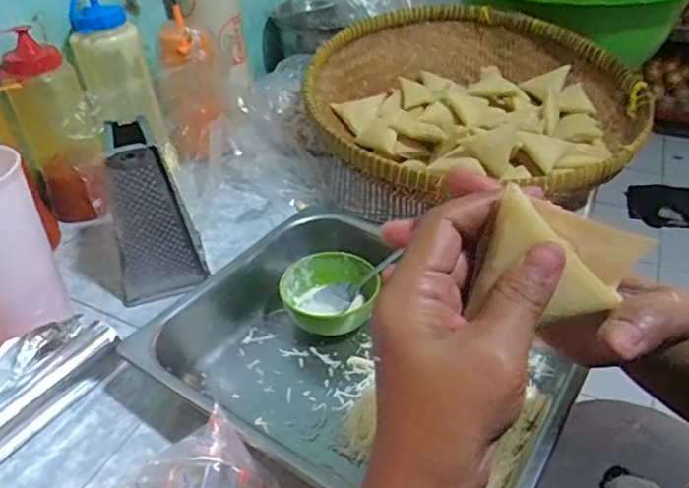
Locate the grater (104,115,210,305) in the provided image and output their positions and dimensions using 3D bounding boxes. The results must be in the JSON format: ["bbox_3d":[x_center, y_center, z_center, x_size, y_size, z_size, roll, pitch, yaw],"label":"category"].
[{"bbox_3d":[-0.201,-0.037,0.570,0.086,0.165,0.097,-15,39,-16],"label":"grater"}]

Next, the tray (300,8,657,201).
[{"bbox_3d":[0.168,-0.193,0.753,0.428,0.112,0.418,-6,37,-5],"label":"tray"}]

